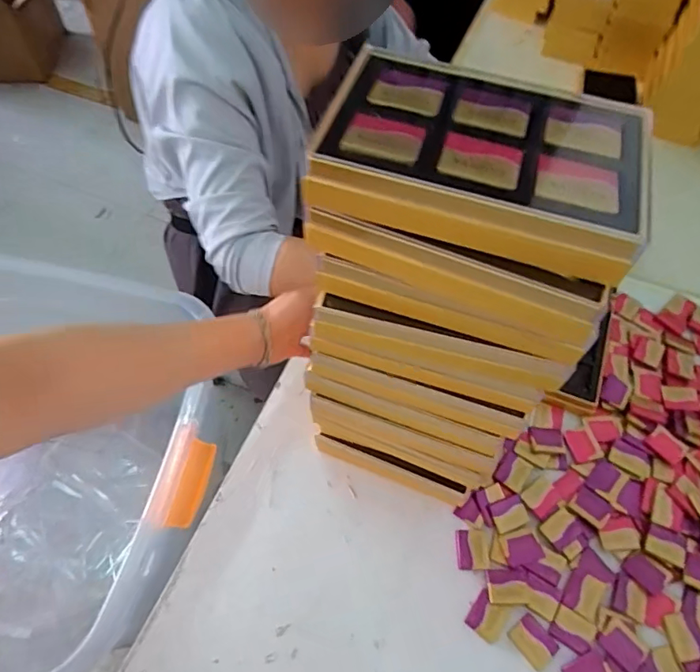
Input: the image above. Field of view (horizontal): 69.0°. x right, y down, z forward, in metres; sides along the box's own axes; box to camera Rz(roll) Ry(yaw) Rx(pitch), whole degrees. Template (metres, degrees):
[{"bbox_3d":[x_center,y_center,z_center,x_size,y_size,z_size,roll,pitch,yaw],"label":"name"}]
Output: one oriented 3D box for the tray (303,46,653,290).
[{"bbox_3d":[0.073,-0.098,0.278,0.162,0.037,0.109,19,59,9],"label":"tray"}]

